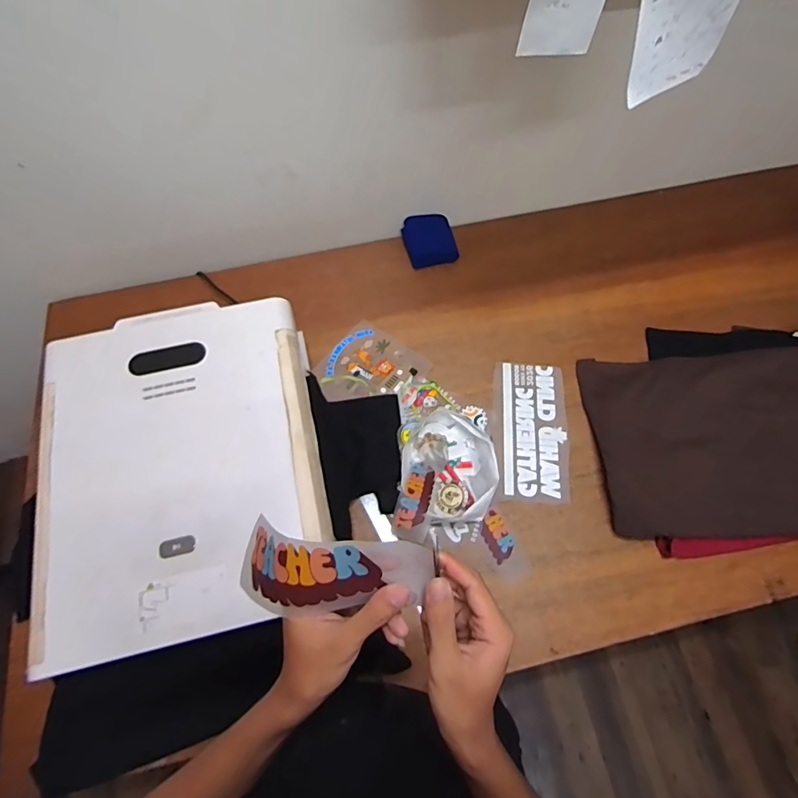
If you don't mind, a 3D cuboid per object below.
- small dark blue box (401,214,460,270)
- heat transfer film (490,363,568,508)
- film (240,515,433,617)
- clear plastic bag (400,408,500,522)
[{"bbox_3d":[0.070,-0.360,1.064,0.116,0.043,0.119,-11,65,-5],"label":"small dark blue box"},{"bbox_3d":[0.252,0.055,0.901,0.143,0.010,0.276,6,65,4],"label":"heat transfer film"},{"bbox_3d":[-0.059,0.125,0.355,0.163,0.052,0.066,-6,64,15],"label":"film"},{"bbox_3d":[0.090,0.118,0.849,0.166,0.040,0.199,2,65,2],"label":"clear plastic bag"}]

